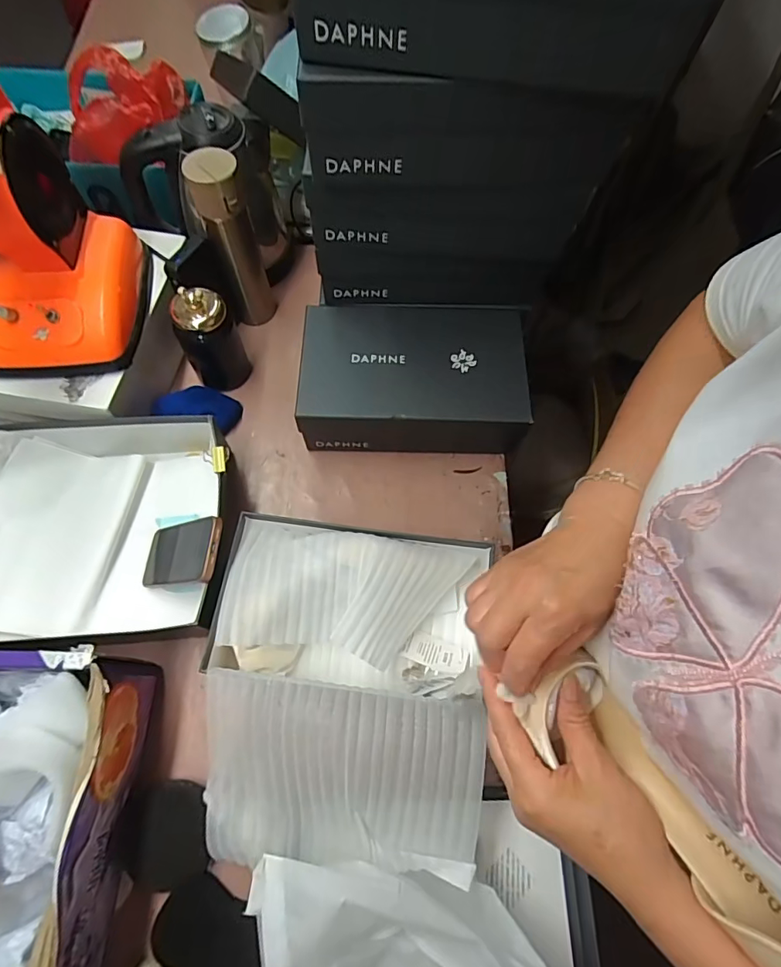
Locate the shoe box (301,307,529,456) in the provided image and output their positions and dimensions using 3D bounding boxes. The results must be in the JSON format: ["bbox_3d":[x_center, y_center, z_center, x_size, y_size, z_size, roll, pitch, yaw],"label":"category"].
[{"bbox_3d":[0.029,-0.143,0.676,0.282,0.113,0.176,2,67,-2],"label":"shoe box"}]

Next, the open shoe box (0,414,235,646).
[{"bbox_3d":[-0.359,0.056,0.590,0.329,0.099,0.255,-3,68,-3],"label":"open shoe box"}]

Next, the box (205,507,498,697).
[{"bbox_3d":[-0.045,0.141,0.564,0.283,0.099,0.171,6,67,0],"label":"box"}]

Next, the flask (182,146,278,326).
[{"bbox_3d":[-0.213,-0.324,0.672,0.066,0.245,0.059,-17,69,-9],"label":"flask"}]

